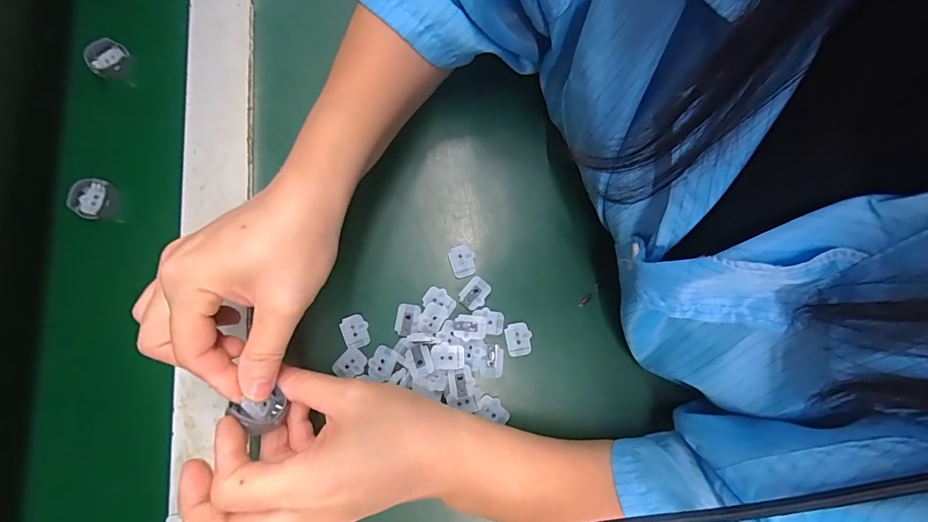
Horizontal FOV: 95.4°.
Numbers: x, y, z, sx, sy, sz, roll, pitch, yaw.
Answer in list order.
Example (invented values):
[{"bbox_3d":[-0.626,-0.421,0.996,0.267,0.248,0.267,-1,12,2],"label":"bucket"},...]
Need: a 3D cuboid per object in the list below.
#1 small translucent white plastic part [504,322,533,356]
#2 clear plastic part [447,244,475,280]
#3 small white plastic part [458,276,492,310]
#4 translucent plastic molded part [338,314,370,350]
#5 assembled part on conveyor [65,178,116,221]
[{"bbox_3d":[0.037,0.052,0.284,0.017,0.004,0.021,-9,79,-3],"label":"small translucent white plastic part"},{"bbox_3d":[-0.001,0.000,0.295,0.017,0.006,0.022,-17,80,-5],"label":"clear plastic part"},{"bbox_3d":[0.008,0.022,0.289,0.016,0.004,0.022,42,81,6],"label":"small white plastic part"},{"bbox_3d":[-0.073,0.047,0.283,0.017,0.005,0.021,-19,80,-5],"label":"translucent plastic molded part"},{"bbox_3d":[-0.267,-0.045,0.305,0.032,0.010,0.029,-6,79,-2],"label":"assembled part on conveyor"}]

